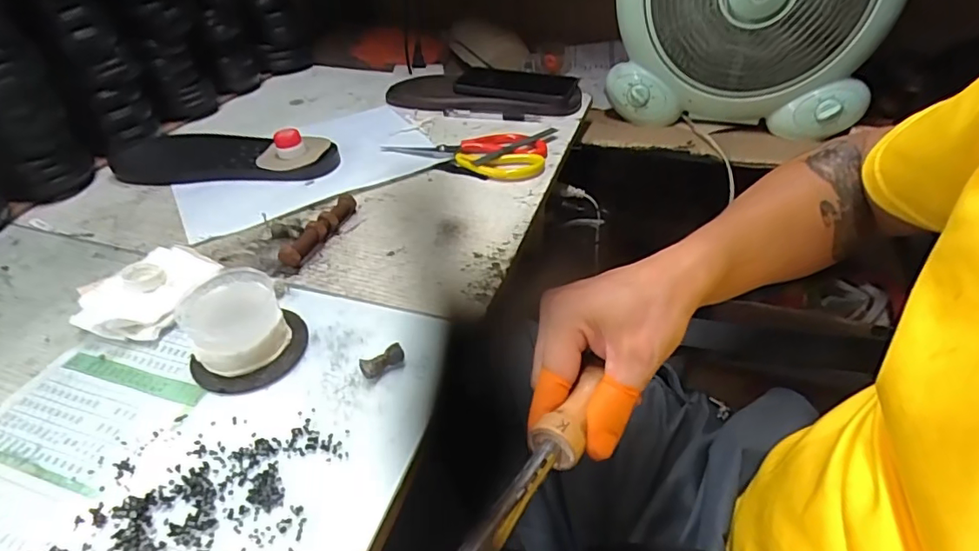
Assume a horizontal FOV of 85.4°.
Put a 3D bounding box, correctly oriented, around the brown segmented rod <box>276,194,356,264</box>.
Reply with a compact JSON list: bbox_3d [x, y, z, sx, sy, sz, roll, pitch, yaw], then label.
[{"bbox_3d":[-0.165,-0.046,0.518,0.019,0.022,0.104,15,43,19],"label":"brown segmented rod"}]

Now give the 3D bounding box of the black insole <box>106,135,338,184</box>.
[{"bbox_3d":[-0.316,-0.143,0.631,0.258,0.035,0.088,4,40,7],"label":"black insole"}]

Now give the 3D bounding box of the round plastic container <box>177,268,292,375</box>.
[{"bbox_3d":[-0.188,0.036,0.394,0.065,0.047,0.068,-1,40,1],"label":"round plastic container"}]

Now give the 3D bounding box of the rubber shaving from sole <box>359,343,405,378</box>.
[{"bbox_3d":[-0.076,0.062,0.378,0.031,0.016,0.011,-25,45,-25],"label":"rubber shaving from sole"}]

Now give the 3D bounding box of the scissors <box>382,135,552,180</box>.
[{"bbox_3d":[-0.027,-0.153,0.643,0.193,0.013,0.093,10,41,14],"label":"scissors"}]

